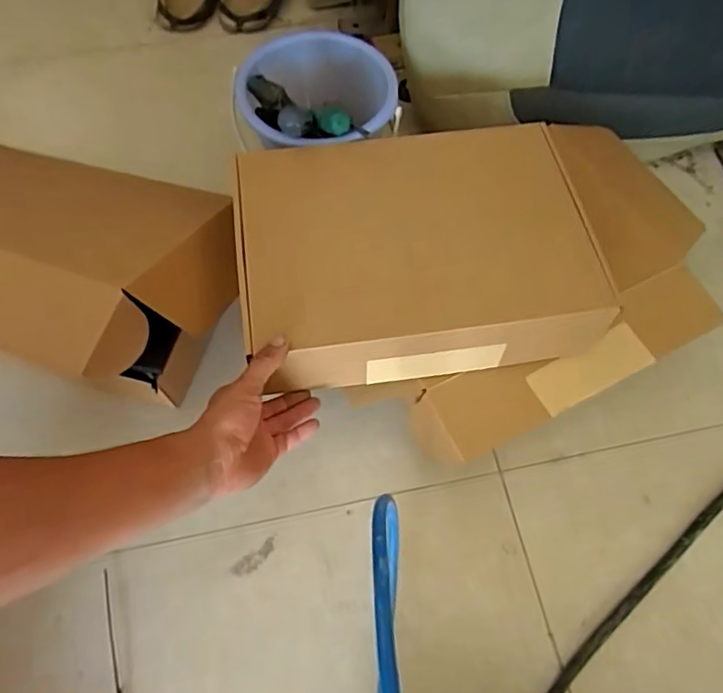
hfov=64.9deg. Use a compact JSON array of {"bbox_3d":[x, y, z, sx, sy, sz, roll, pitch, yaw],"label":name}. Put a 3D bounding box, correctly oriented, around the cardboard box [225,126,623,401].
[{"bbox_3d":[0.067,-0.107,0.608,0.310,0.098,0.259,-6,65,-4],"label":"cardboard box"}]

